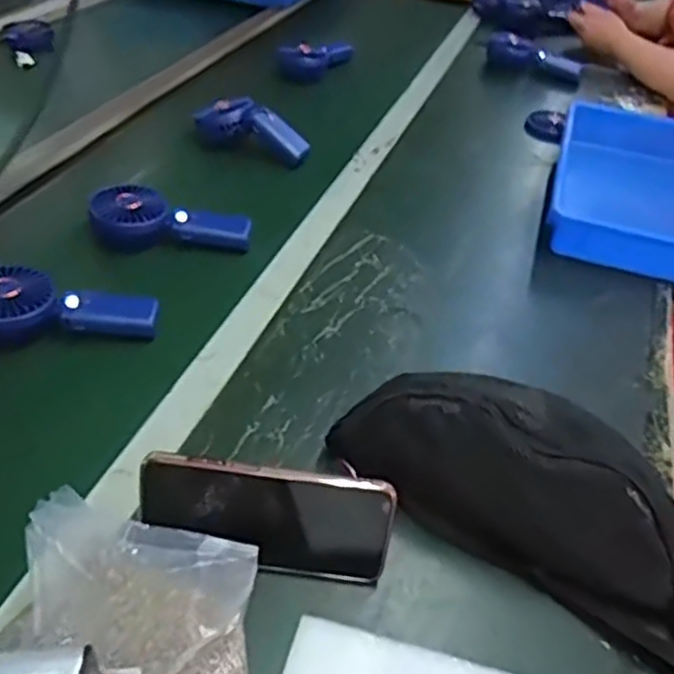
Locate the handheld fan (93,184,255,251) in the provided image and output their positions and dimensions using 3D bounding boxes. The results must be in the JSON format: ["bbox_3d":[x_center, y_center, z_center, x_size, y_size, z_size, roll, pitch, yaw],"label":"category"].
[{"bbox_3d":[-0.190,-0.133,0.823,0.183,0.048,0.073,3,40,-3],"label":"handheld fan"}]

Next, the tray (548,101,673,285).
[{"bbox_3d":[0.423,-0.211,0.959,0.236,0.064,0.373,15,41,11],"label":"tray"}]

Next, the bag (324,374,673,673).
[{"bbox_3d":[0.159,0.120,0.526,0.167,0.078,0.302,-26,49,-32],"label":"bag"}]

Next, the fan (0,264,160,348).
[{"bbox_3d":[-0.269,-0.033,0.692,0.179,0.049,0.068,-3,41,-11],"label":"fan"}]

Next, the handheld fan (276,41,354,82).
[{"bbox_3d":[-0.035,-0.516,1.296,0.072,0.052,0.173,19,42,16],"label":"handheld fan"}]

